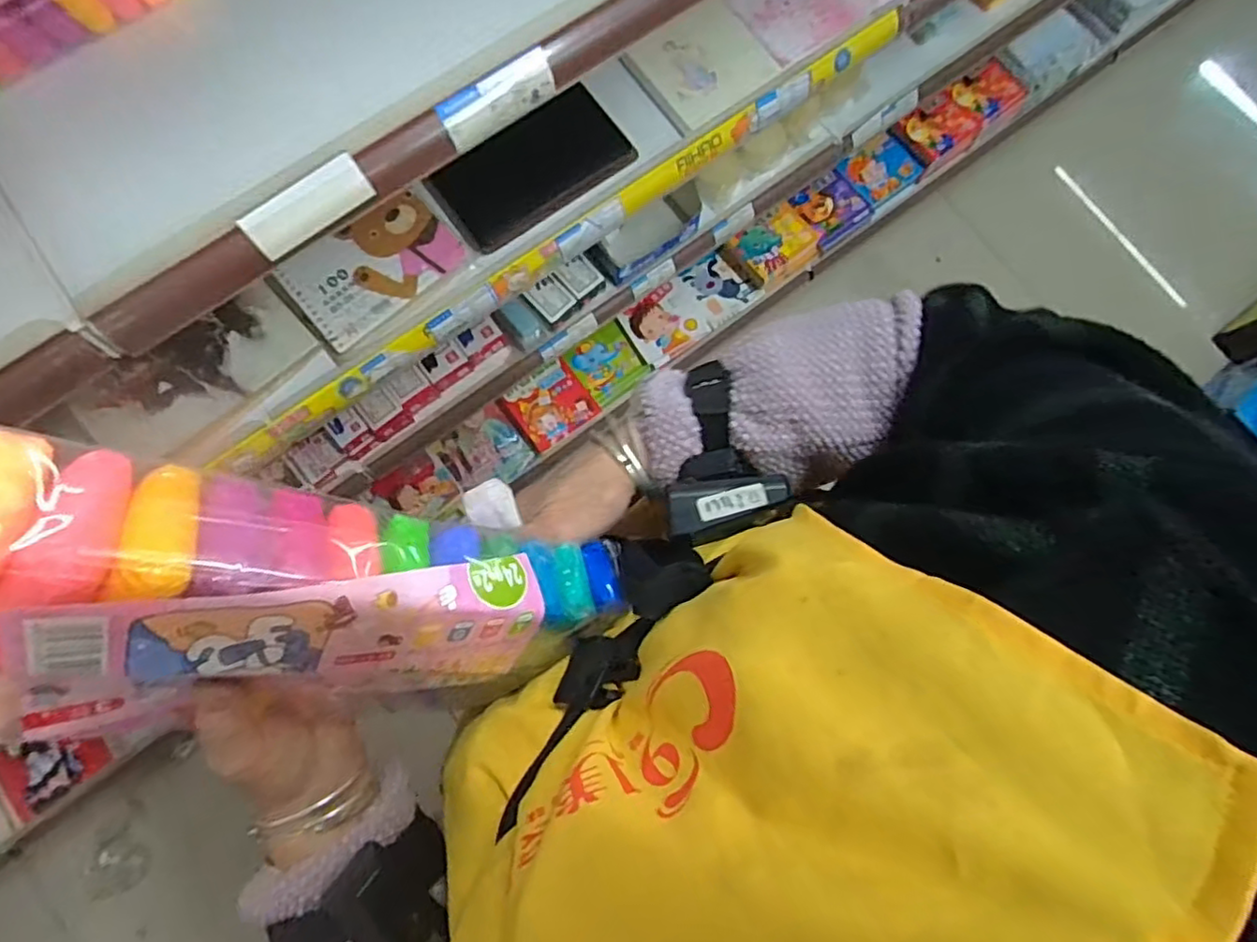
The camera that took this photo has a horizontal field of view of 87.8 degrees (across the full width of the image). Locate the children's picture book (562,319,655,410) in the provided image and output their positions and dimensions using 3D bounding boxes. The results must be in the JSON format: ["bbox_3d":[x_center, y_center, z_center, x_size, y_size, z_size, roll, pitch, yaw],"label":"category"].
[{"bbox_3d":[-0.039,-0.208,1.261,0.125,0.013,0.131,-37,91,9],"label":"children's picture book"}]

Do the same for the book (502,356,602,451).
[{"bbox_3d":[-0.144,-0.125,1.225,0.135,0.021,0.131,-34,82,-7],"label":"book"}]

